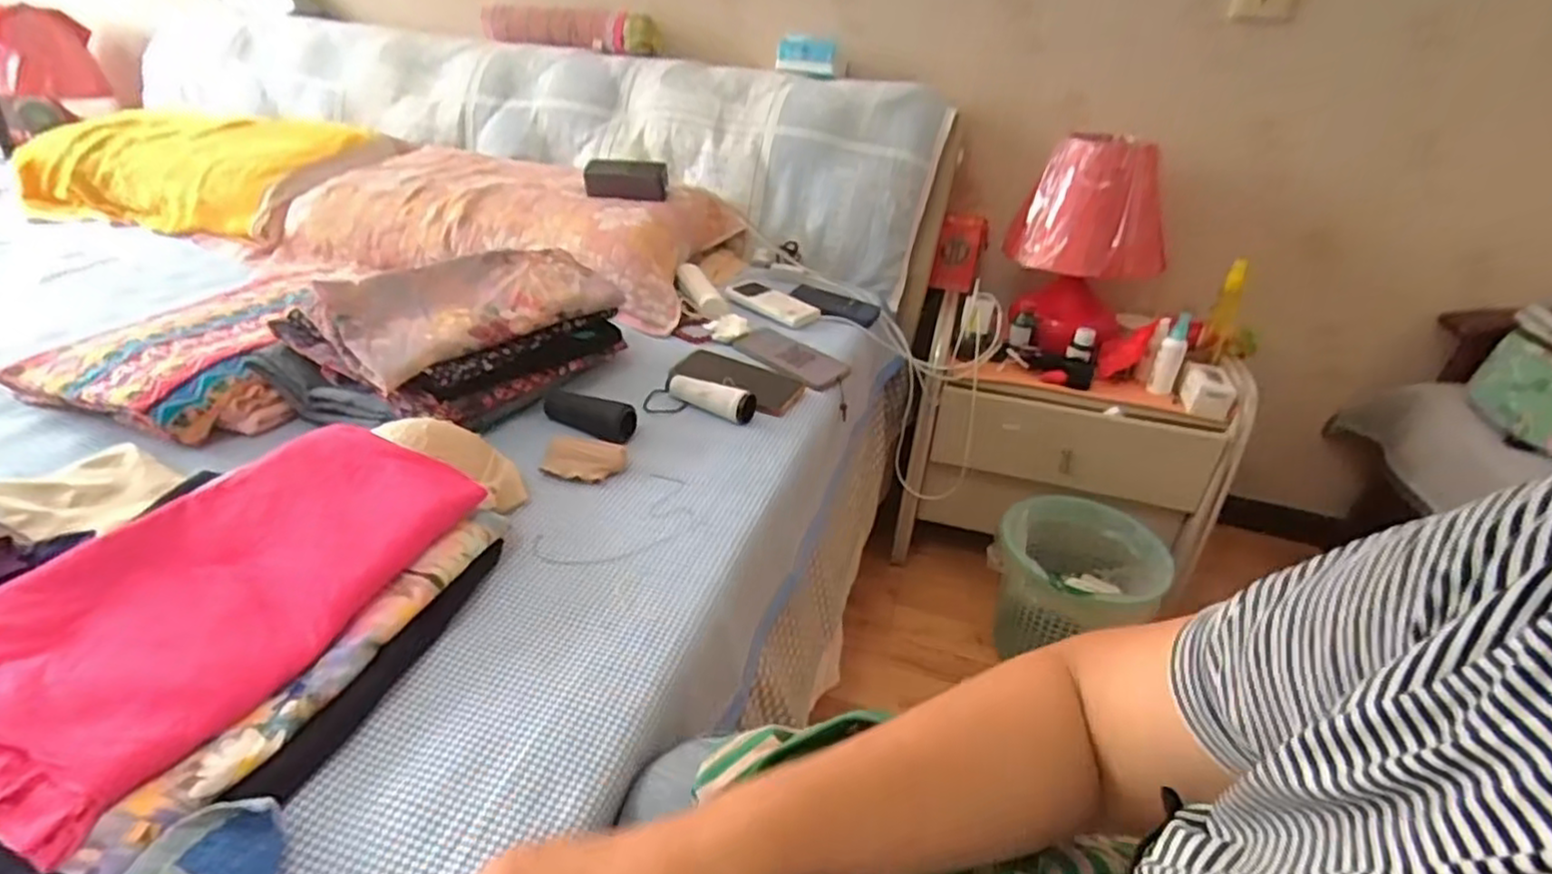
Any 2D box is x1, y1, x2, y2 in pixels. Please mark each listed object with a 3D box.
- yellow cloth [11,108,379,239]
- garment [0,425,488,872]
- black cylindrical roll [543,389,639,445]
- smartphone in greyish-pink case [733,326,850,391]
[{"bbox_3d":[-1.056,-0.477,1.260,0.565,0.163,0.277,9,32,7],"label":"yellow cloth"},{"bbox_3d":[-0.379,0.099,0.474,0.182,0.052,0.315,13,33,14],"label":"garment"},{"bbox_3d":[-0.208,-0.026,0.771,0.112,0.032,0.038,16,33,17],"label":"black cylindrical roll"},{"bbox_3d":[0.018,-0.110,0.962,0.157,0.010,0.082,31,48,25],"label":"smartphone in greyish-pink case"}]

